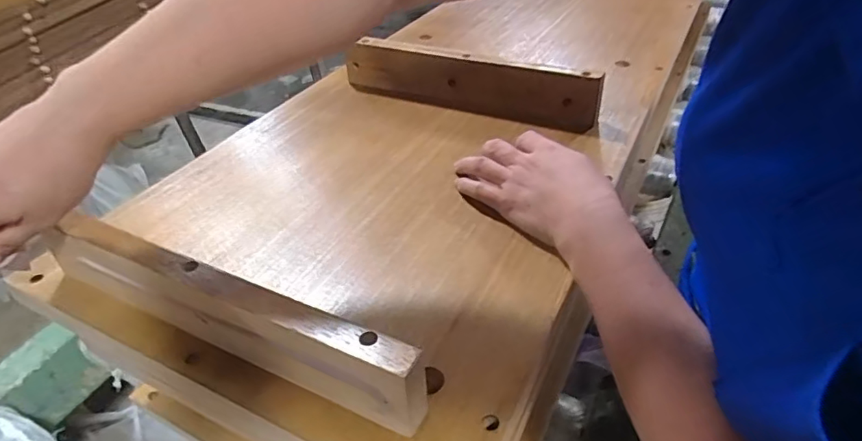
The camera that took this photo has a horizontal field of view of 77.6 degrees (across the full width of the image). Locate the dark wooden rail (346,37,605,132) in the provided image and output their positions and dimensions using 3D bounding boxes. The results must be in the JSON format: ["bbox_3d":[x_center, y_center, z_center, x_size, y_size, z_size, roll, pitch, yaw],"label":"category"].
[{"bbox_3d":[0.034,-0.154,0.603,0.301,0.058,0.028,16,46,23],"label":"dark wooden rail"}]

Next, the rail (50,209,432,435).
[{"bbox_3d":[-0.134,0.053,0.337,0.287,0.048,0.026,17,47,22],"label":"rail"}]

